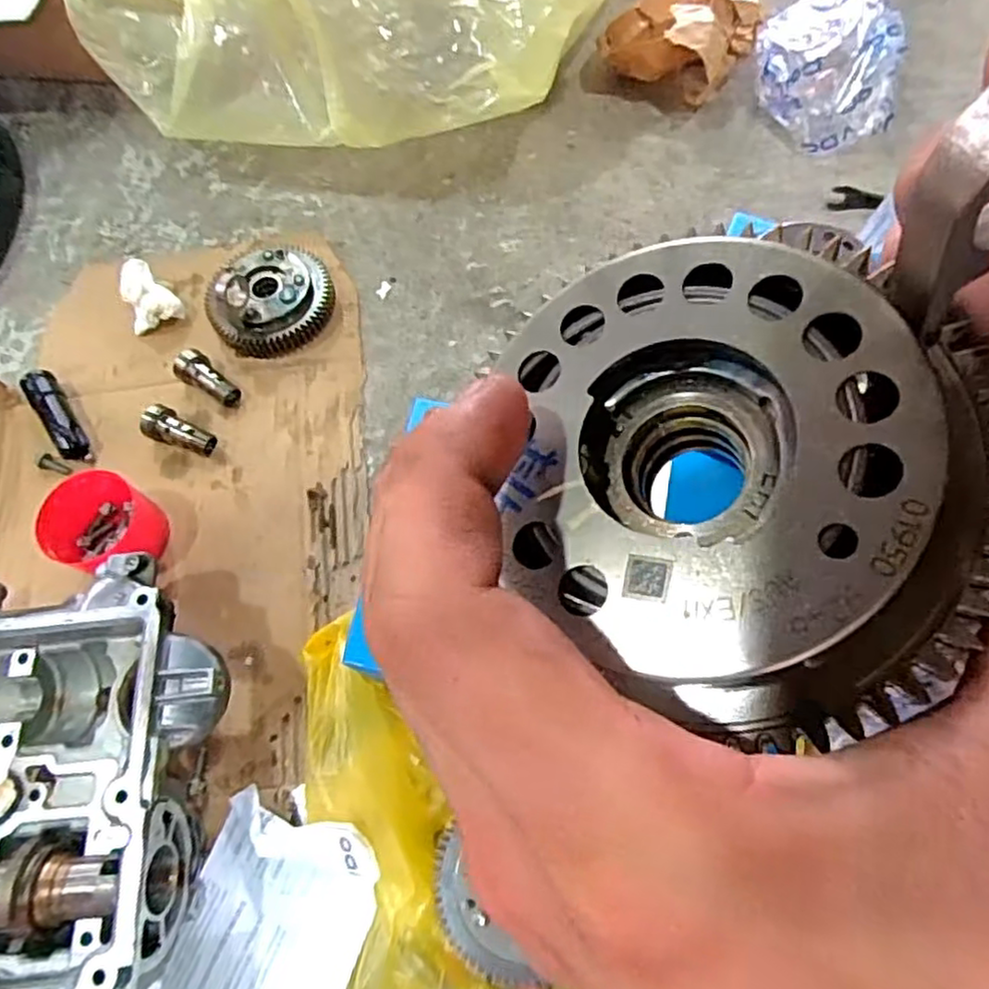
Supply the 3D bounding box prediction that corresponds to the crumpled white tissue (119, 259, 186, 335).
[{"bbox_3d":[-0.282,-0.159,0.551,0.041,0.032,0.054,-35,69,-13],"label":"crumpled white tissue"}]

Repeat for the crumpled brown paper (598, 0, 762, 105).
[{"bbox_3d":[0.167,-0.413,0.623,0.125,0.076,0.117,20,68,11],"label":"crumpled brown paper"}]

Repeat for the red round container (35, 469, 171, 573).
[{"bbox_3d":[-0.264,0.023,0.461,0.056,0.051,0.063,30,70,15],"label":"red round container"}]

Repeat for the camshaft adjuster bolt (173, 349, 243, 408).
[{"bbox_3d":[-0.220,-0.087,0.519,0.053,0.023,0.024,40,73,18],"label":"camshaft adjuster bolt"}]

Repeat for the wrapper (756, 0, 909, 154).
[{"bbox_3d":[0.294,-0.375,0.601,0.124,0.066,0.146,16,67,9],"label":"wrapper"}]

